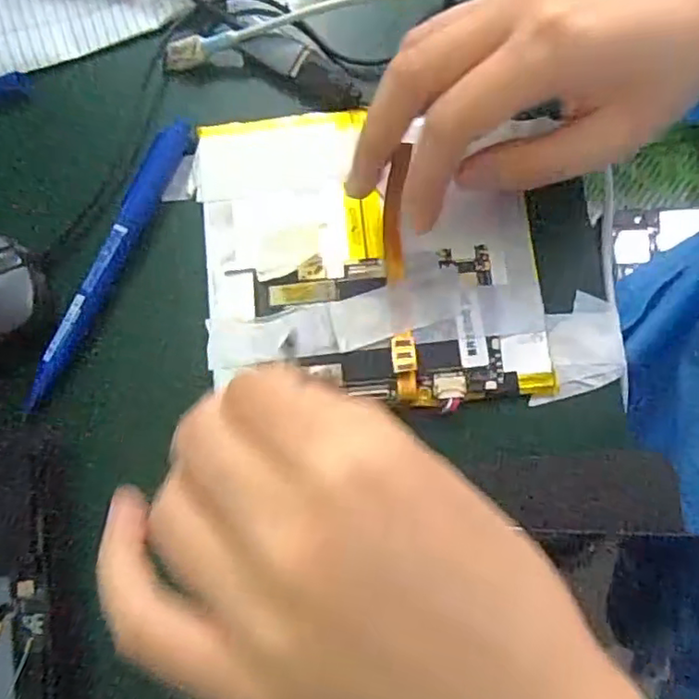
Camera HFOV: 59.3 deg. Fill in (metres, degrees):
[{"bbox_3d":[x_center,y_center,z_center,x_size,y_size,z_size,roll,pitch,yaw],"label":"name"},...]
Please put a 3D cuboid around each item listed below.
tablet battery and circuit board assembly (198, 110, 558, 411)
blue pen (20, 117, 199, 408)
[{"bbox_3d":[0.006,-0.039,0.244,0.127,0.007,0.124,-7,78,0],"label":"tablet battery and circuit board assembly"},{"bbox_3d":[-0.097,-0.038,0.249,0.015,0.010,0.131,22,80,5],"label":"blue pen"}]

